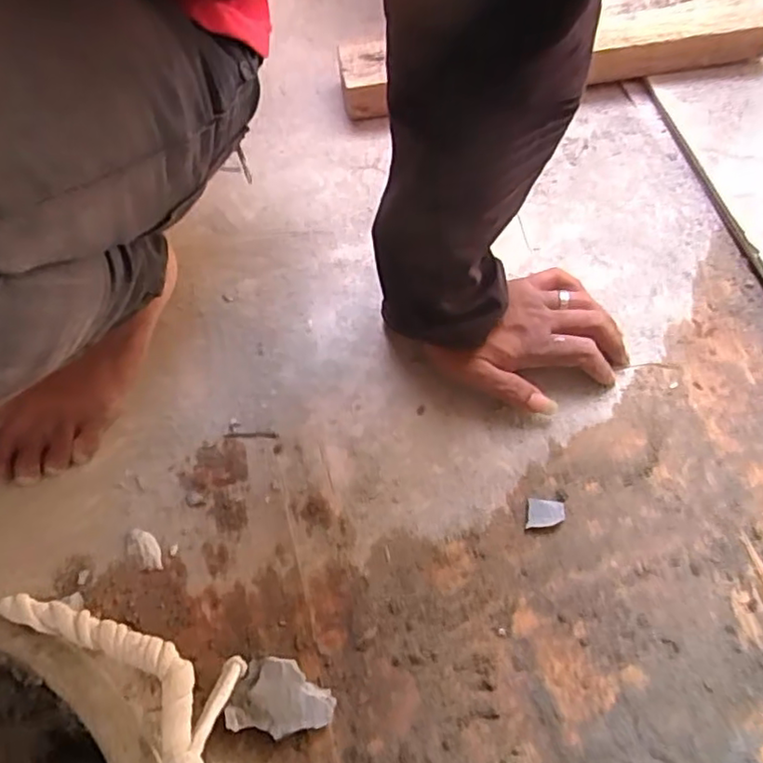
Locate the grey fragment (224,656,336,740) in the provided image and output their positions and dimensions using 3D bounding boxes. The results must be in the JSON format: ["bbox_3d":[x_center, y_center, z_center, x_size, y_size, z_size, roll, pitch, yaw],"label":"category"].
[{"bbox_3d":[-0.061,0.197,0.397,0.062,0.014,0.042,8,65,3],"label":"grey fragment"}]

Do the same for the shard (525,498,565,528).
[{"bbox_3d":[0.115,0.093,0.448,0.025,0.004,0.020,5,65,2],"label":"shard"}]

